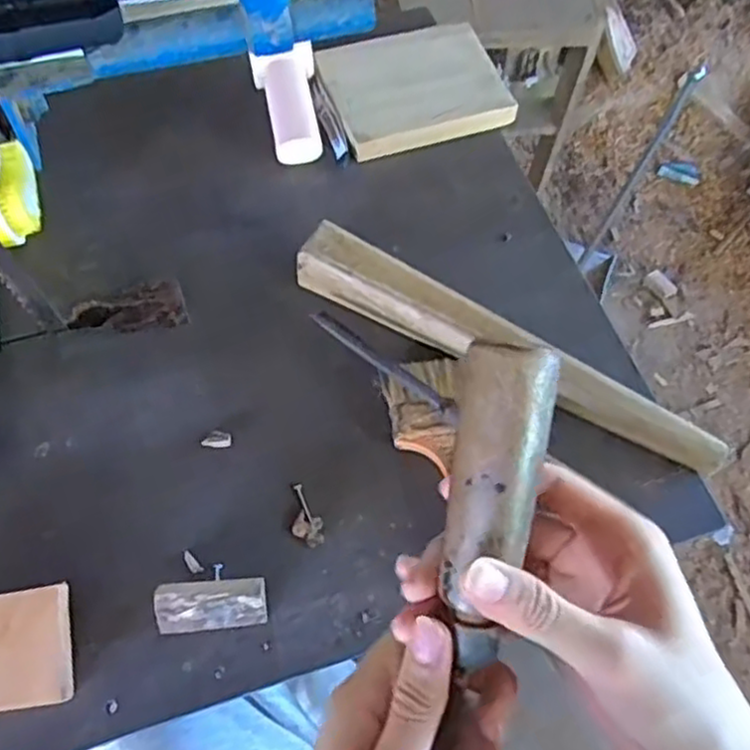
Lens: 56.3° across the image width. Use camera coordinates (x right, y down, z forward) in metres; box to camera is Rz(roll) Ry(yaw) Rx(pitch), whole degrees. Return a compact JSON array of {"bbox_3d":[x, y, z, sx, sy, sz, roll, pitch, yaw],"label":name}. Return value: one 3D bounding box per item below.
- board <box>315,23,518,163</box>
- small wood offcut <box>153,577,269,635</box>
[{"bbox_3d":[0.041,-0.299,0.722,0.172,0.022,0.143,-16,62,-10],"label":"board"},{"bbox_3d":[-0.107,0.152,0.462,0.070,0.028,0.027,-4,61,-4],"label":"small wood offcut"}]

